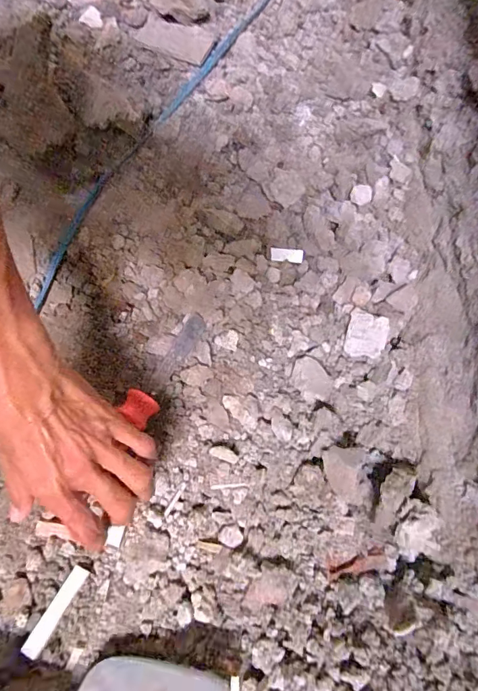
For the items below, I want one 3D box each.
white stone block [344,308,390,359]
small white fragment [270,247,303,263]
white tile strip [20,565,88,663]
[{"bbox_3d":[0.136,-0.012,0.441,0.040,0.015,0.051,15,78,3],"label":"white stone block"},{"bbox_3d":[0.055,-0.105,0.479,0.038,0.005,0.015,8,78,2],"label":"small white fragment"},{"bbox_3d":[-0.158,0.229,0.357,0.015,0.005,0.071,28,59,6],"label":"white tile strip"}]

